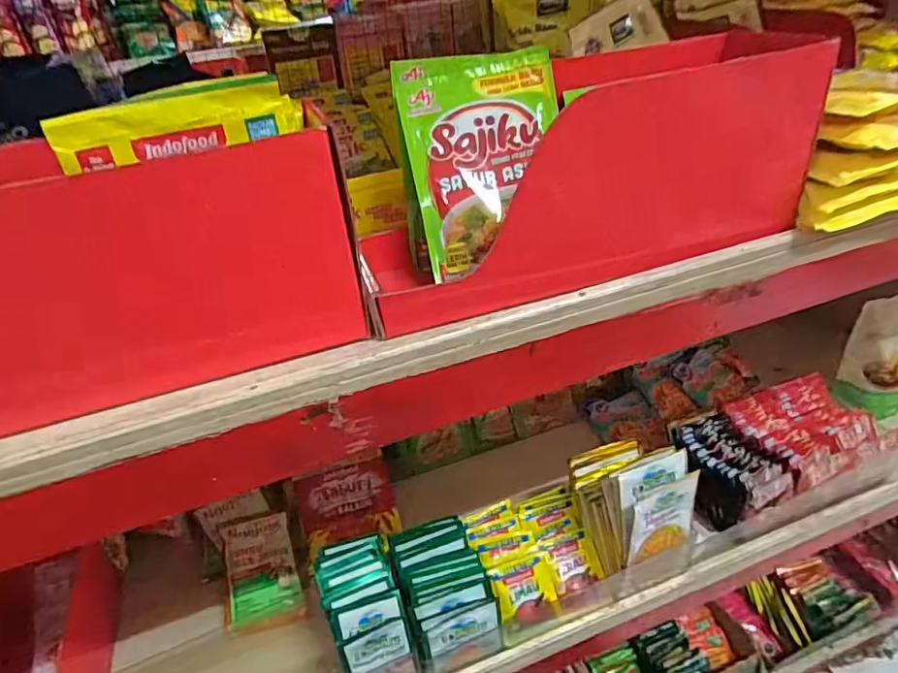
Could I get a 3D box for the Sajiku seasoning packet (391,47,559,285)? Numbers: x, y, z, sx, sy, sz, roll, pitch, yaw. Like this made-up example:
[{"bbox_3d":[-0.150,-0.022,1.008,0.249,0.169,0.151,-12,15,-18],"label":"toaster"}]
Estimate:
[{"bbox_3d":[0.024,-0.118,0.371,0.102,0.145,0.008,-10,-1,-1],"label":"Sajiku seasoning packet"}]

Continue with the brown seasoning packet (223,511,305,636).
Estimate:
[{"bbox_3d":[-0.215,0.268,0.643,0.077,0.015,0.129,-5,46,-21],"label":"brown seasoning packet"}]

